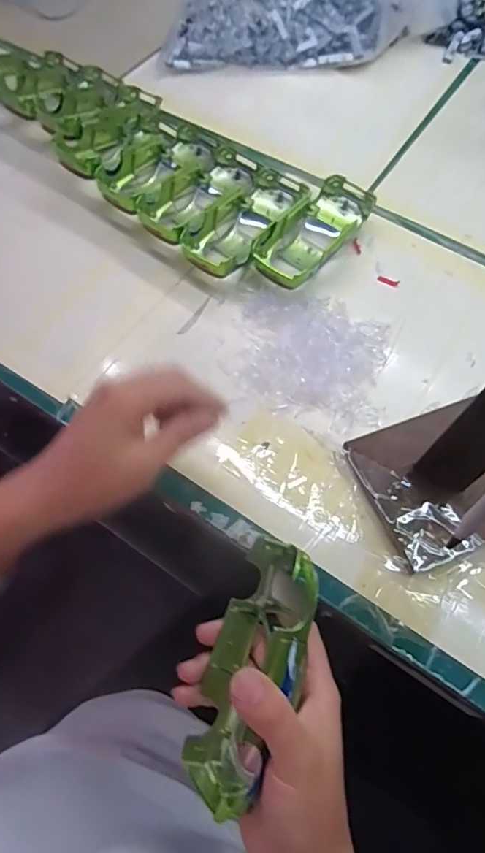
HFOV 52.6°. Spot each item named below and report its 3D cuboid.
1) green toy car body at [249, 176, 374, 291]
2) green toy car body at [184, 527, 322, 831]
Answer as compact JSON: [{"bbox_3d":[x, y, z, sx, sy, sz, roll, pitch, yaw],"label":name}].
[{"bbox_3d":[0.067,-0.171,0.442,0.054,0.030,0.137,32,68,13],"label":"green toy car body"},{"bbox_3d":[0.005,0.132,0.263,0.046,0.055,0.139,19,86,7],"label":"green toy car body"}]

